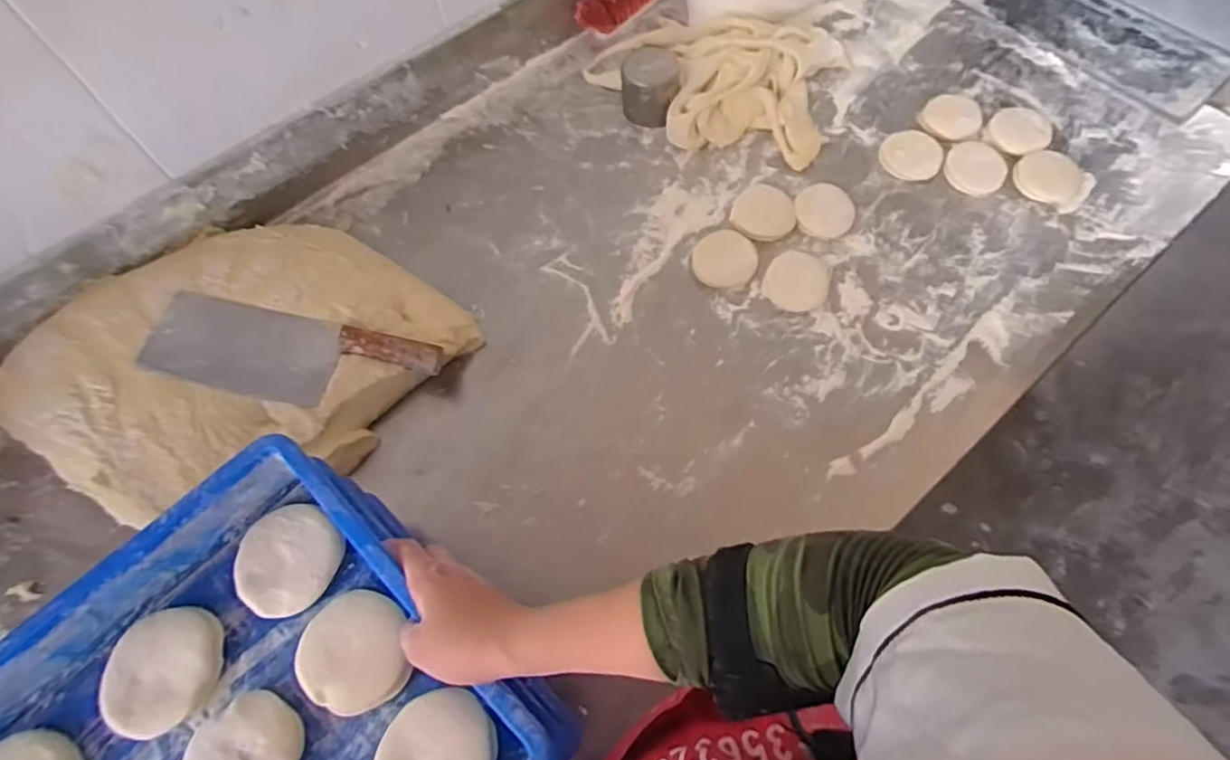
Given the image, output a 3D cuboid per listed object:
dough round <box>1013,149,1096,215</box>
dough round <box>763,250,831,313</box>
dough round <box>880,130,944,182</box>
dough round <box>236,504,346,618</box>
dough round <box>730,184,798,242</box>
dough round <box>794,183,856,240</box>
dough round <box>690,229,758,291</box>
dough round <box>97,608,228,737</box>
[{"bbox_3d":[0.556,-0.256,0.815,0.088,0.016,0.088,-1,64,2],"label":"dough round"},{"bbox_3d":[0.217,-0.118,0.765,0.072,0.008,0.080,19,67,11],"label":"dough round"},{"bbox_3d":[0.389,-0.296,0.843,0.075,0.005,0.084,12,65,8],"label":"dough round"},{"bbox_3d":[-0.247,0.130,0.478,0.080,0.015,0.074,-1,64,2],"label":"dough round"},{"bbox_3d":[0.189,-0.212,0.811,0.078,0.004,0.089,21,67,12],"label":"dough round"},{"bbox_3d":[0.266,-0.216,0.810,0.073,0.005,0.085,21,67,12],"label":"dough round"},{"bbox_3d":[0.135,-0.147,0.782,0.075,0.007,0.081,-1,64,2],"label":"dough round"},{"bbox_3d":[-0.316,0.202,0.446,0.070,0.019,0.079,-2,64,2],"label":"dough round"}]

